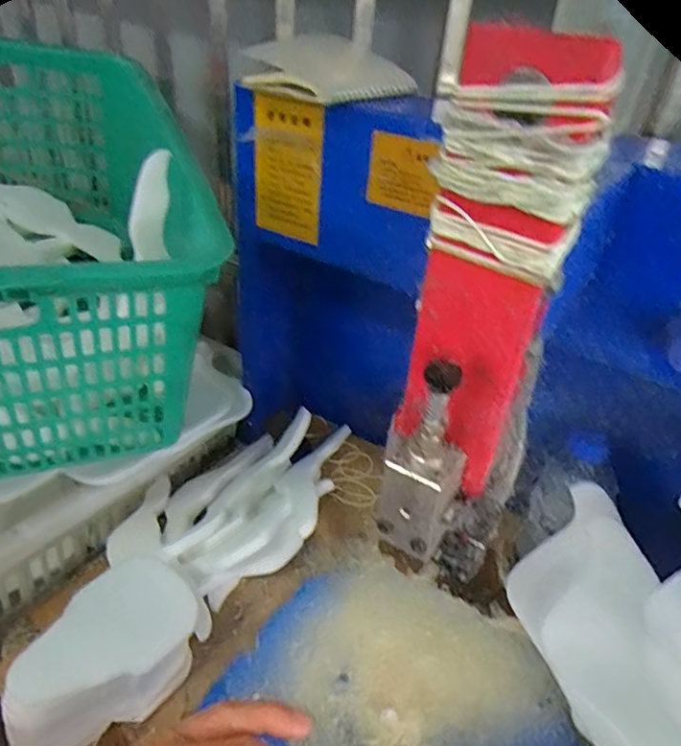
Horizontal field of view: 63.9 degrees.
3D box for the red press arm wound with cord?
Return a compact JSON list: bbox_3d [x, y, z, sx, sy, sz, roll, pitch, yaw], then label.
[{"bbox_3d":[0.065,-0.009,0.270,0.071,0.257,0.055,11,36,8],"label":"red press arm wound with cord"}]

